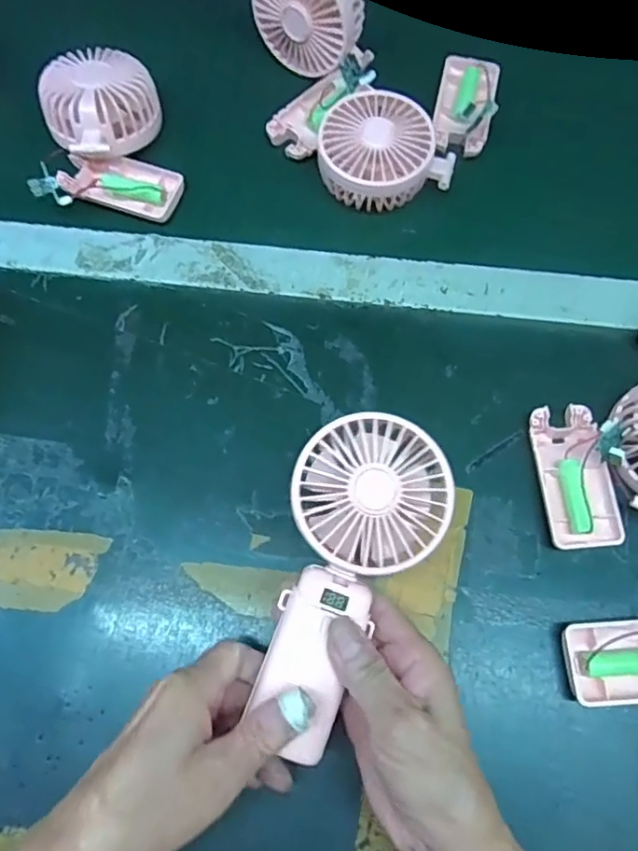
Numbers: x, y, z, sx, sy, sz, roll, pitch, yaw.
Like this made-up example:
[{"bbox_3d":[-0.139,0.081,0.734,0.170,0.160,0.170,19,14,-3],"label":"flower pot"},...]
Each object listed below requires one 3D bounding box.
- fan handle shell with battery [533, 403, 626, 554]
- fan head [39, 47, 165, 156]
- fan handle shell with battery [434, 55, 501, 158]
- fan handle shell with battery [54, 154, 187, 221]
[{"bbox_3d":[0.166,0.032,0.377,0.044,0.019,0.092,-4,72,-1],"label":"fan handle shell with battery"},{"bbox_3d":[-0.170,-0.250,0.454,0.089,0.046,0.075,-44,77,-12],"label":"fan head"},{"bbox_3d":[0.120,-0.265,0.473,0.046,0.019,0.093,12,73,5],"label":"fan handle shell with battery"},{"bbox_3d":[-0.154,-0.189,0.454,0.091,0.018,0.045,15,73,5],"label":"fan handle shell with battery"}]

